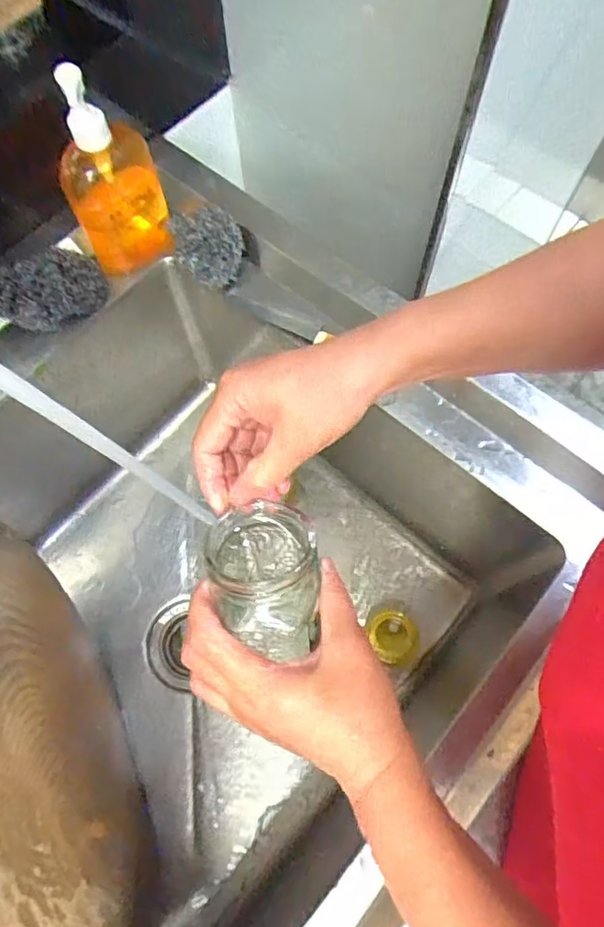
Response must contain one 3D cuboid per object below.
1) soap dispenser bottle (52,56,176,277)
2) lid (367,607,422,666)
[{"bbox_3d":[-0.183,-0.273,0.542,0.084,0.190,0.076,-16,70,-5],"label":"soap dispenser bottle"},{"bbox_3d":[0.114,0.219,0.719,0.063,0.023,0.063,0,69,1],"label":"lid"}]

